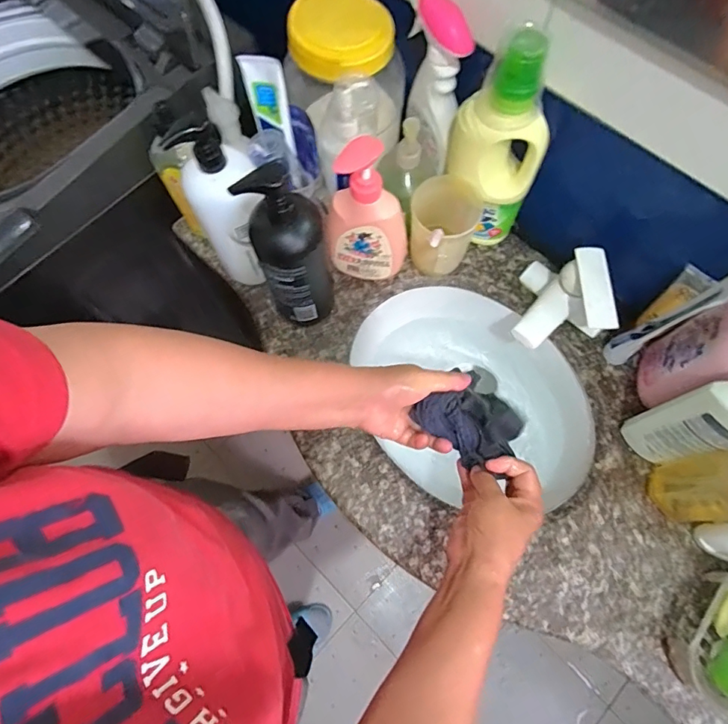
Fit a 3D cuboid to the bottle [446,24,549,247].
[{"bbox_3d":[0.157,-0.249,0.563,0.068,0.278,0.109,-42,74,-13],"label":"bottle"}]

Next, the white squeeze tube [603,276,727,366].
[{"bbox_3d":[0.359,-0.053,0.534,0.065,0.201,0.032,-22,71,-7],"label":"white squeeze tube"}]

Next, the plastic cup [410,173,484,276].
[{"bbox_3d":[0.104,-0.168,0.620,0.085,0.121,0.102,11,71,5],"label":"plastic cup"}]

